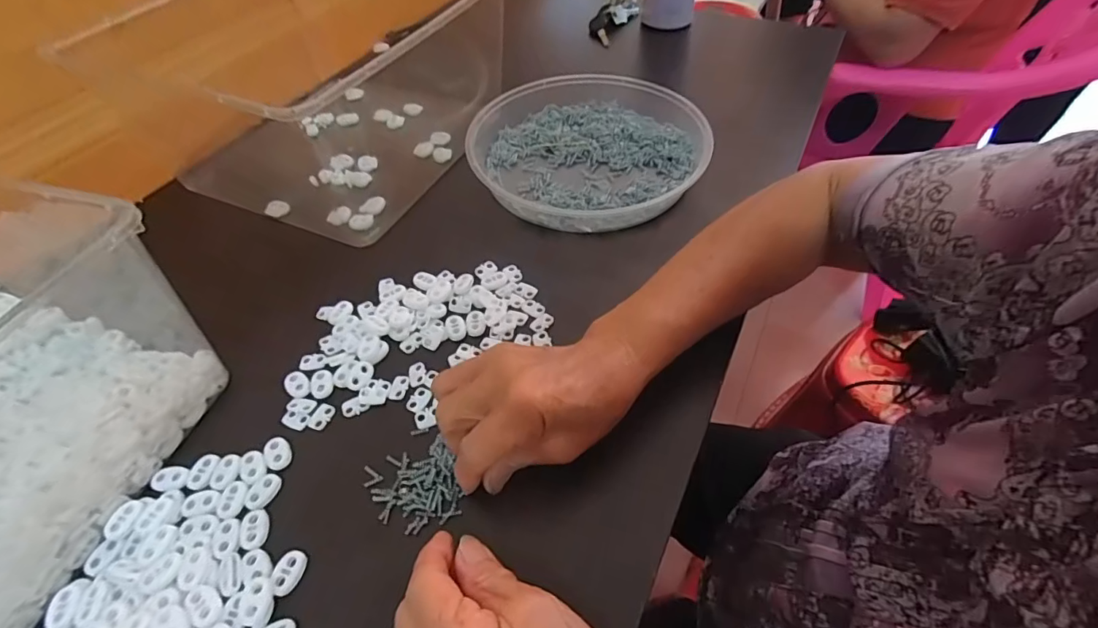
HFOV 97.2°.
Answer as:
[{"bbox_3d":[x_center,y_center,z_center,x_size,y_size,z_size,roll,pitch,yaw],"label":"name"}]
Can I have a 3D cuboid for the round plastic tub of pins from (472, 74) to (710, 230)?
[{"bbox_3d":[0.036,-0.171,0.481,0.222,0.034,0.229,-1,52,2],"label":"round plastic tub of pins"}]

